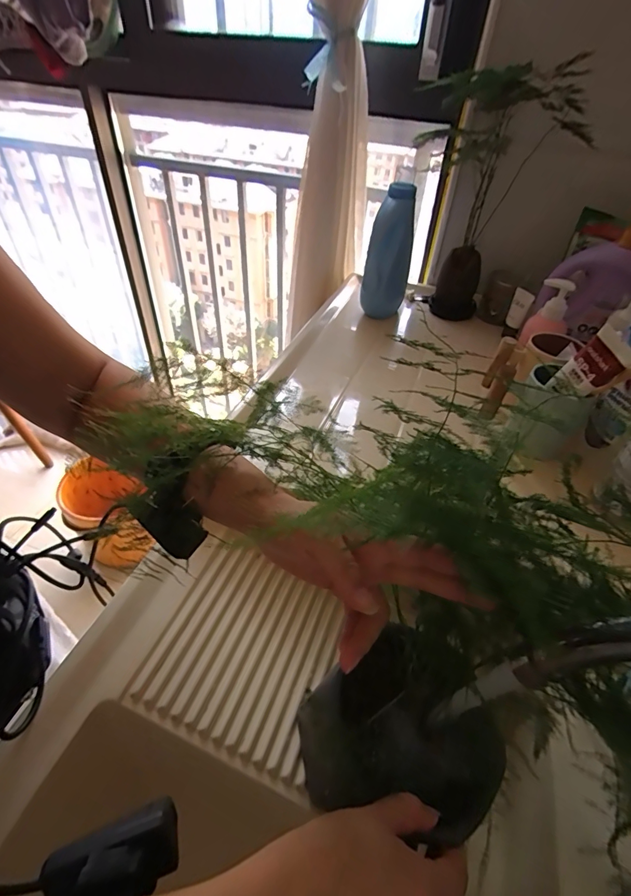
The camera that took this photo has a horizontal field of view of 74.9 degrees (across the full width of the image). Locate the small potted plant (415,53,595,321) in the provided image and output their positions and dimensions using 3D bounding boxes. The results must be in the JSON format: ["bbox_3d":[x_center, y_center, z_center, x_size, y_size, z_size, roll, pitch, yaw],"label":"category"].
[{"bbox_3d":[0.309,-0.459,0.789,0.266,0.396,0.143,13,46,12],"label":"small potted plant"}]

